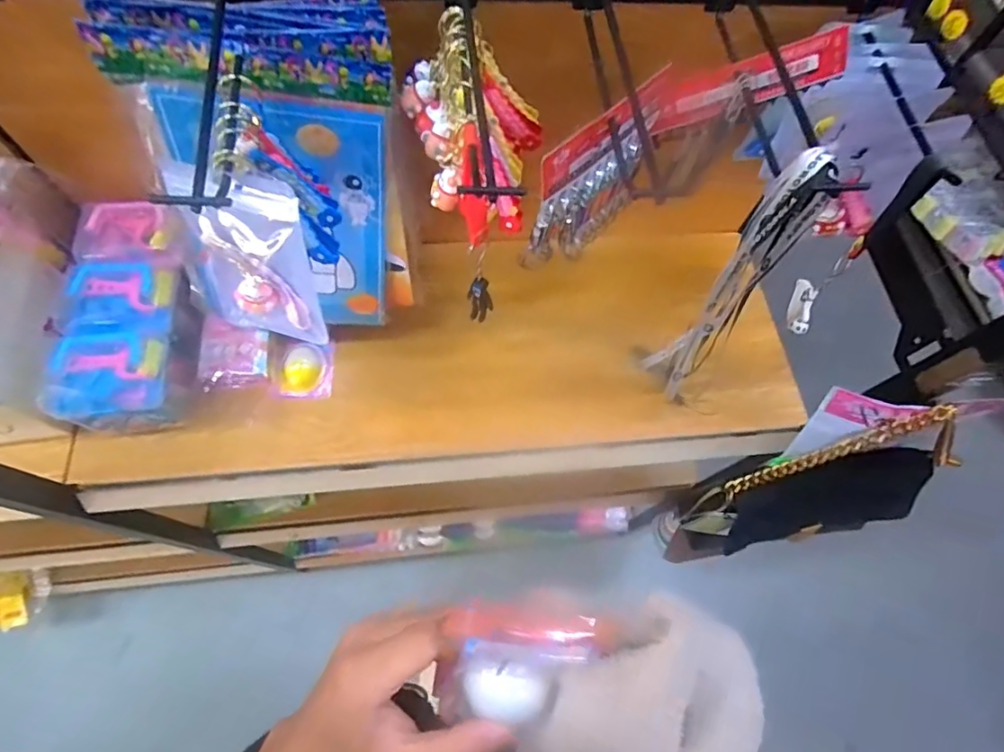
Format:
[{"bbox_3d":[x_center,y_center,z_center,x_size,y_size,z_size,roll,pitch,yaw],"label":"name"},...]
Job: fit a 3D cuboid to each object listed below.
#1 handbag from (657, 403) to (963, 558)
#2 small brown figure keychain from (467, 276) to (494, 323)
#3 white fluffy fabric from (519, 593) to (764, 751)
[{"bbox_3d":[0.389,0.133,0.618,0.299,0.310,0.097,-10,67,-8],"label":"handbag"},{"bbox_3d":[-0.023,-0.079,0.550,0.025,0.074,0.011,4,66,-1],"label":"small brown figure keychain"},{"bbox_3d":[0.064,0.161,0.234,0.115,0.022,0.092,-44,99,10],"label":"white fluffy fabric"}]

